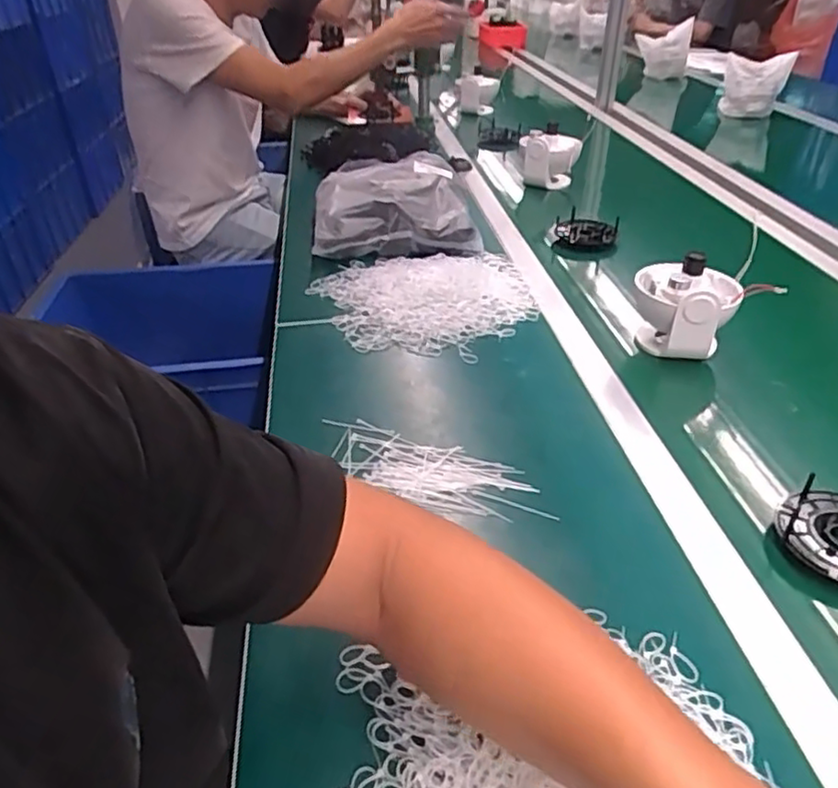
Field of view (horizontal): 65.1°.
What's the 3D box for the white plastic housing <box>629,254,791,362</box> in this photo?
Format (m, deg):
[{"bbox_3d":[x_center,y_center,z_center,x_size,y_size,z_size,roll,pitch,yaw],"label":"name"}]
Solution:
[{"bbox_3d":[0.327,-0.104,0.790,0.110,0.125,0.123,-29,44,-32],"label":"white plastic housing"}]

